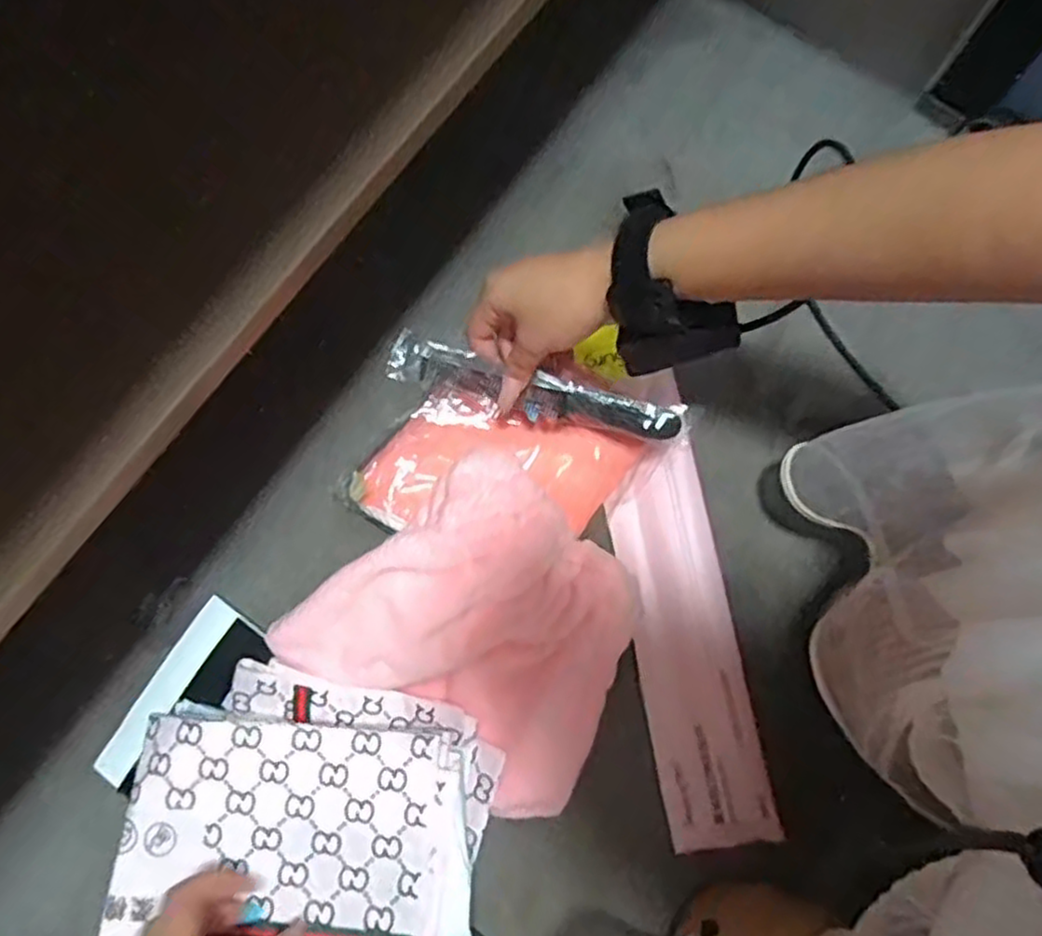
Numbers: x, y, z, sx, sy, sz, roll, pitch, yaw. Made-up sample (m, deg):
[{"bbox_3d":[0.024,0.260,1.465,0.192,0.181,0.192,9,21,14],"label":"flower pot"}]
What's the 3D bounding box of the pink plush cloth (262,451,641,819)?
[{"bbox_3d":[-0.028,0.098,0.454,0.202,0.054,0.187,34,79,7],"label":"pink plush cloth"}]

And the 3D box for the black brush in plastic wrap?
[{"bbox_3d":[0.011,-0.050,0.487,0.194,0.030,0.027,15,76,-5],"label":"black brush in plastic wrap"}]

